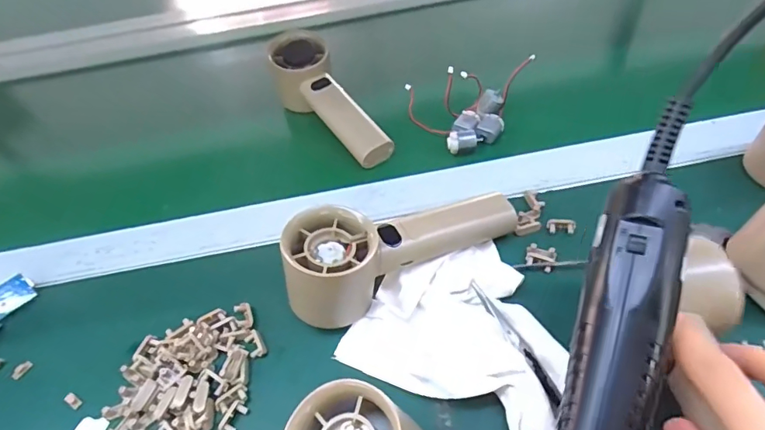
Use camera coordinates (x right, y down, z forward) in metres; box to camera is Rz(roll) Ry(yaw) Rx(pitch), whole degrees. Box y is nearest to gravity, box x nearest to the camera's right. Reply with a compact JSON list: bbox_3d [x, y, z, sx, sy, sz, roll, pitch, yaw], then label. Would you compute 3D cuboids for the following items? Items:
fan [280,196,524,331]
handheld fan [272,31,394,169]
[{"bbox_3d":[0.010,0.011,0.318,0.156,0.055,0.049,-26,51,-15],"label":"fan"},{"bbox_3d":[-0.046,-0.103,0.454,0.058,0.052,0.158,-32,67,-20],"label":"handheld fan"}]

